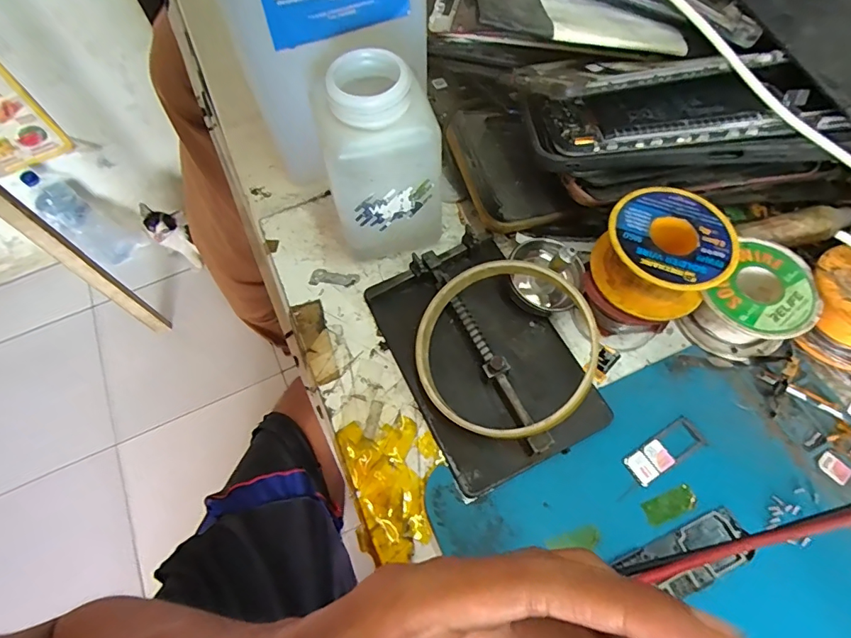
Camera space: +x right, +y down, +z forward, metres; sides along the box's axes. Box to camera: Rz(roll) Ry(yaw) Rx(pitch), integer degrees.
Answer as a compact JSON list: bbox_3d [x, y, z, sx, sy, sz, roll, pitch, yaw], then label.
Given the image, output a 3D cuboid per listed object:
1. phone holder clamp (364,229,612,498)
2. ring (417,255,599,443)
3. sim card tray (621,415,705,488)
[{"bbox_3d":[0.028,0.014,0.231,0.079,0.022,0.115,-26,66,-10],"label":"phone holder clamp"},{"bbox_3d":[0.036,0.013,0.220,0.081,0.012,0.082,-7,70,19],"label":"ring"},{"bbox_3d":[0.109,0.059,0.215,0.038,0.004,0.014,-30,67,-11],"label":"sim card tray"}]

